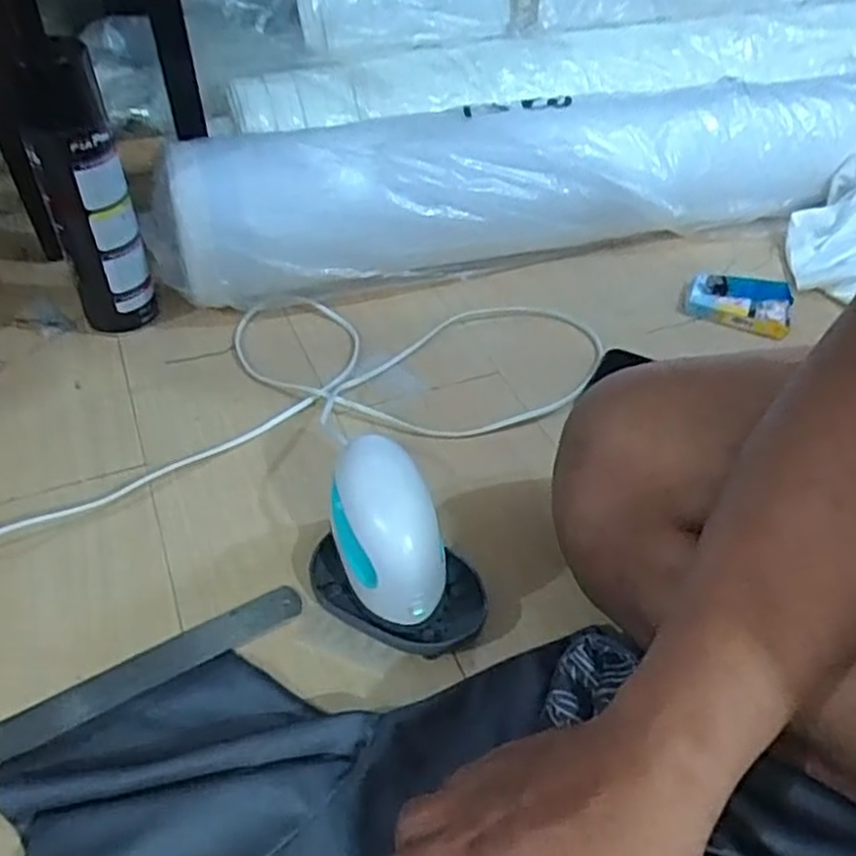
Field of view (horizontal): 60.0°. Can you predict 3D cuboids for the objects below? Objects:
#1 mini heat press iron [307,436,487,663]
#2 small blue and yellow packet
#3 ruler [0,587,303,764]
[{"bbox_3d":[-0.018,0.070,0.440,0.110,0.114,0.080,11,45,9],"label":"mini heat press iron"},{"bbox_3d":[0.304,-0.124,0.731,0.101,0.025,0.066,18,46,15],"label":"small blue and yellow packet"},{"bbox_3d":[-0.224,0.167,0.420,0.318,0.004,0.027,-22,50,-24],"label":"ruler"}]

